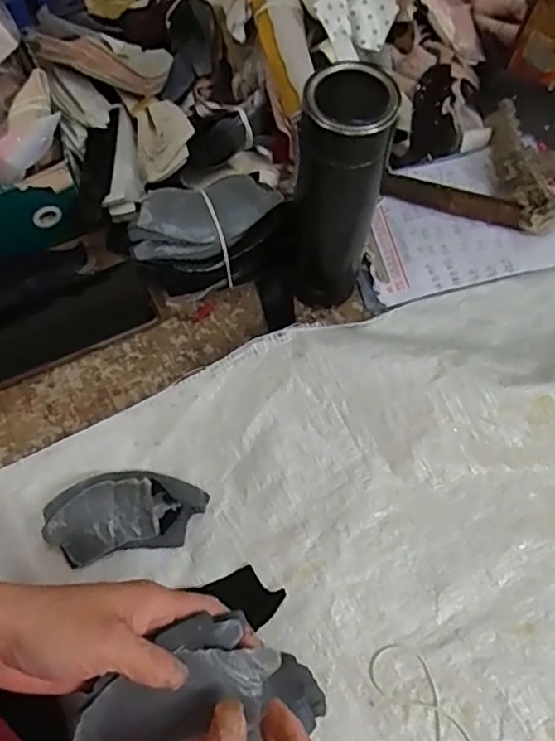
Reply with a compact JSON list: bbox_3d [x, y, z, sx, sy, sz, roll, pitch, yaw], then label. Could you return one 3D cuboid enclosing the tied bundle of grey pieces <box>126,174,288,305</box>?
[{"bbox_3d":[-0.062,-0.113,0.535,0.129,0.108,0.065,-16,67,-8],"label":"tied bundle of grey pieces"}]

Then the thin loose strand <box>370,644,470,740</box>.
[{"bbox_3d":[0.106,0.251,0.436,0.040,0.004,0.099,-28,69,-13],"label":"thin loose strand"}]

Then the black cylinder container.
[{"bbox_3d":[0.045,-0.131,0.478,0.065,0.219,0.061,11,66,4],"label":"black cylinder container"}]

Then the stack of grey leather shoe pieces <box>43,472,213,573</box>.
[{"bbox_3d":[-0.121,0.110,0.470,0.122,0.032,0.068,-12,67,-6],"label":"stack of grey leather shoe pieces"}]

